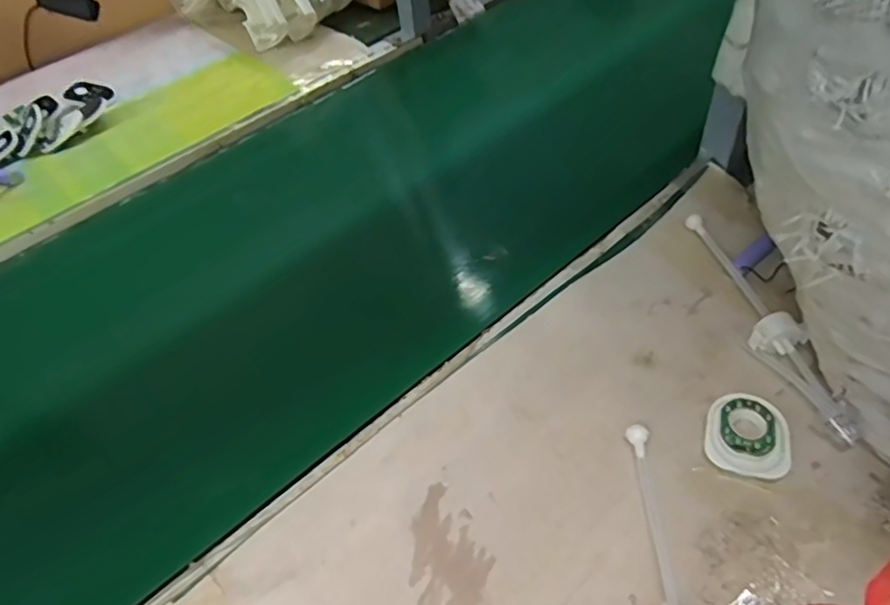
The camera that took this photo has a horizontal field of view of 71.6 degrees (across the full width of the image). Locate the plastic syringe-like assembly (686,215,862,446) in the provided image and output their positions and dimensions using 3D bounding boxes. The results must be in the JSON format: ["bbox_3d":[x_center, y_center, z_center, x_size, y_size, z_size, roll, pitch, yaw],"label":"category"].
[{"bbox_3d":[0.222,0.007,0.442,0.030,0.022,0.207,-15,49,-6],"label":"plastic syringe-like assembly"}]

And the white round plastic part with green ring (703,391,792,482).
[{"bbox_3d":[0.193,0.084,0.393,0.049,0.008,0.055,13,52,19],"label":"white round plastic part with green ring"}]

